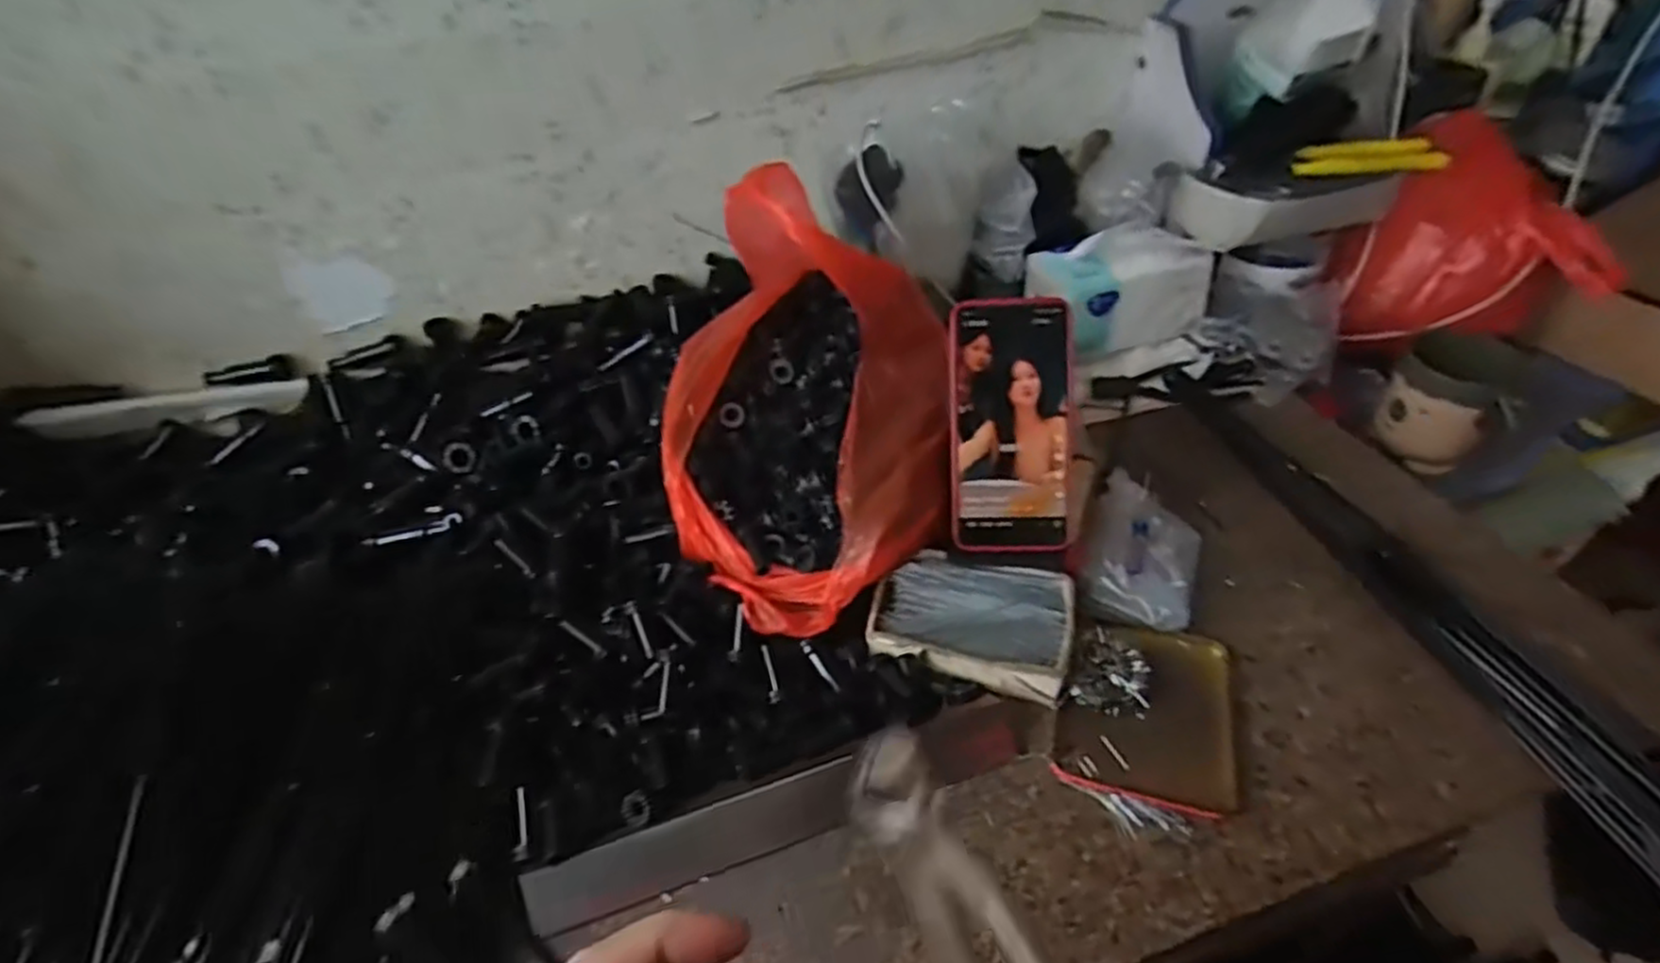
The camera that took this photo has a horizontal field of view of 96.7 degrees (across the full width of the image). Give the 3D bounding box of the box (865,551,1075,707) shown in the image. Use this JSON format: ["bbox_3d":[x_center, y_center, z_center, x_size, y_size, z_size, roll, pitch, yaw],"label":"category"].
[{"bbox_3d":[0.095,0.087,0.492,0.124,0.030,0.085,7,43,16],"label":"box"}]

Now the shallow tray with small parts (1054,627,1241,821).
[{"bbox_3d":[0.198,0.136,0.458,0.102,0.022,0.118,8,43,17],"label":"shallow tray with small parts"}]

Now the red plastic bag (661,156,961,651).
[{"bbox_3d":[-0.021,-0.049,0.505,0.200,0.221,0.236,-1,41,7],"label":"red plastic bag"}]

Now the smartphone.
[{"bbox_3d":[0.119,-0.036,0.482,0.077,0.161,0.008,-1,5,4],"label":"smartphone"}]

